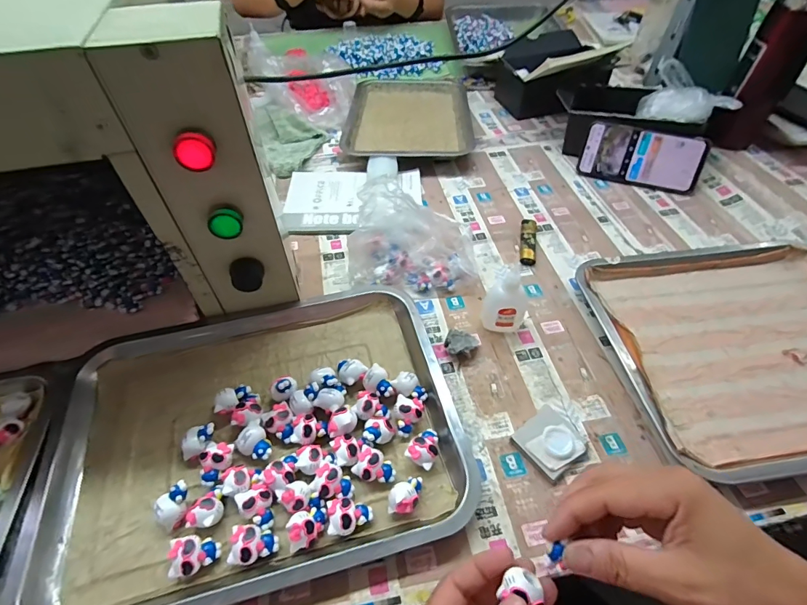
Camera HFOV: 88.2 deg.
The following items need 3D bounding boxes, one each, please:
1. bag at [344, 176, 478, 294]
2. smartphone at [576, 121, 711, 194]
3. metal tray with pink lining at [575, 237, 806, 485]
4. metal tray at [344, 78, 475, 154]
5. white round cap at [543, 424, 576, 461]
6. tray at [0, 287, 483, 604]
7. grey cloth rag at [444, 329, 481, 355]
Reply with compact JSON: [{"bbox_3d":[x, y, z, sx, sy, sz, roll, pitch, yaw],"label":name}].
[{"bbox_3d":[0.011,-0.079,0.494,0.147,0.094,0.102,2,52,2],"label":"bag"},{"bbox_3d":[0.355,-0.219,0.624,0.165,0.077,0.012,18,22,16],"label":"smartphone"},{"bbox_3d":[0.367,0.037,0.439,0.301,0.035,0.268,-7,52,-5],"label":"metal tray with pink lining"},{"bbox_3d":[0.011,-0.348,0.756,0.215,0.027,0.320,1,52,1],"label":"metal tray"},{"bbox_3d":[0.138,0.124,0.370,0.027,0.004,0.030,2,51,5],"label":"white round cap"},{"bbox_3d":[-0.132,0.111,0.378,0.346,0.026,0.262,-13,53,-9],"label":"tray"},{"bbox_3d":[0.063,0.044,0.442,0.039,0.021,0.027,-6,52,-4],"label":"grey cloth rag"}]

